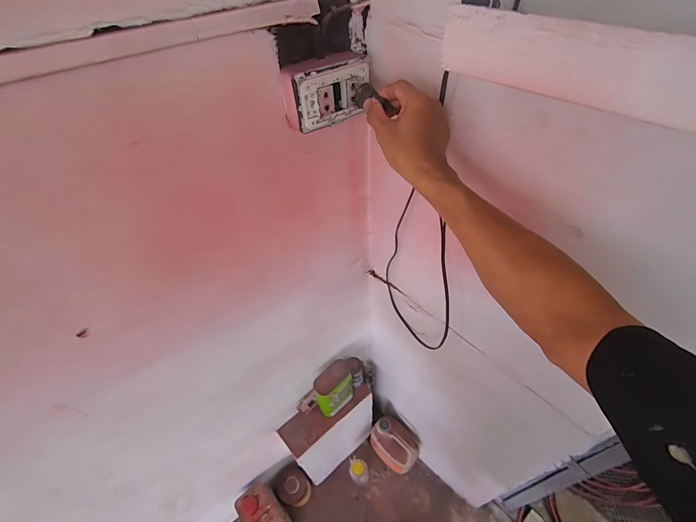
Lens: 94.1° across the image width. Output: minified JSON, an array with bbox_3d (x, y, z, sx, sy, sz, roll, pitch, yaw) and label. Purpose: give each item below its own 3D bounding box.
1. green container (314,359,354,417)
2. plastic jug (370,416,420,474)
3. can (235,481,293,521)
[{"bbox_3d":[-0.041,0.381,0.969,0.067,0.174,0.118,30,55,29],"label":"green container"},{"bbox_3d":[0.174,0.694,1.218,0.177,0.228,0.113,33,57,31],"label":"plastic jug"},{"bbox_3d":[-0.260,0.878,1.093,0.120,0.237,0.187,-31,51,-23],"label":"can"}]

